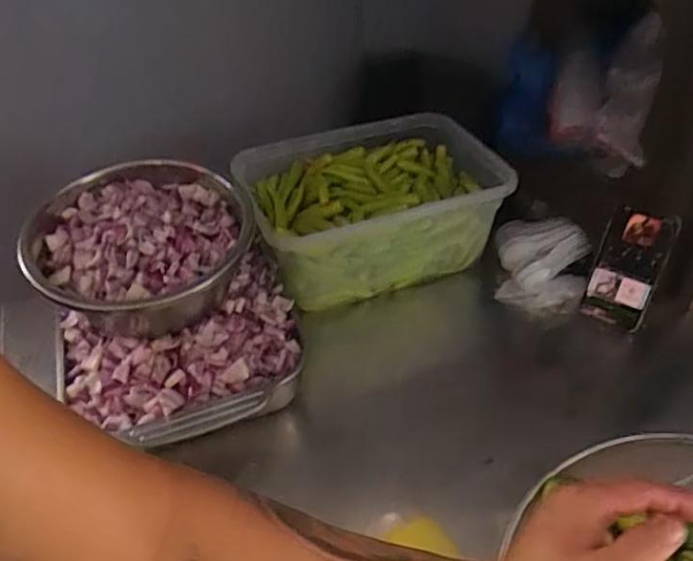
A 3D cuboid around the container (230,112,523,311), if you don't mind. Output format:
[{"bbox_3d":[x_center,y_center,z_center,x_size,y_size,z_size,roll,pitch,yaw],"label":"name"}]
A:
[{"bbox_3d":[0.037,-0.103,0.889,0.340,0.153,0.219,-12,42,-12],"label":"container"}]

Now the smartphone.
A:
[{"bbox_3d":[0.362,-0.014,0.792,0.078,0.160,0.015,21,29,25],"label":"smartphone"}]

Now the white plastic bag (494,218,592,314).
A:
[{"bbox_3d":[0.277,-0.030,0.883,0.117,0.083,0.142,6,41,9],"label":"white plastic bag"}]

